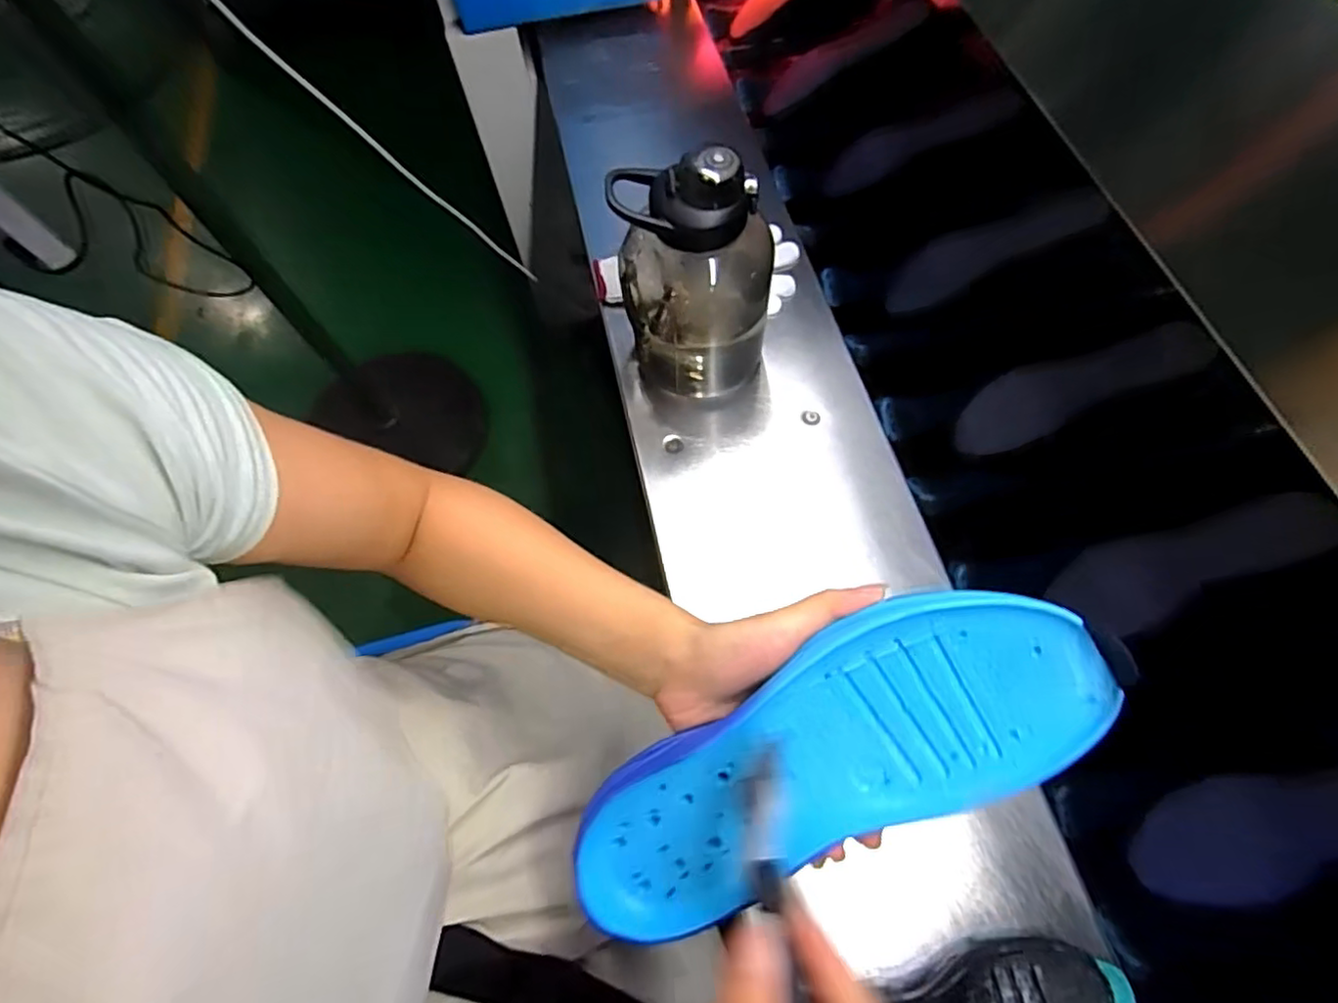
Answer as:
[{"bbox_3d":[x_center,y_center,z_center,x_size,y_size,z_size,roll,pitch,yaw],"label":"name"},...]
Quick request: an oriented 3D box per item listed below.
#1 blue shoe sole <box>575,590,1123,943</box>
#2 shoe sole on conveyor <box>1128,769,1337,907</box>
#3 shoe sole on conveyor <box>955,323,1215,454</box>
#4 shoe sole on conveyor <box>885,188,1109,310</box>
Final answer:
[{"bbox_3d":[0.068,0.120,0.292,0.247,0.024,0.087,-31,68,10],"label":"blue shoe sole"},{"bbox_3d":[0.462,0.230,0.452,0.237,0.011,0.073,-22,67,13],"label":"shoe sole on conveyor"},{"bbox_3d":[0.389,-0.111,0.611,0.220,0.016,0.074,-23,66,17],"label":"shoe sole on conveyor"},{"bbox_3d":[0.345,-0.276,0.689,0.217,0.026,0.063,-22,66,20],"label":"shoe sole on conveyor"}]

